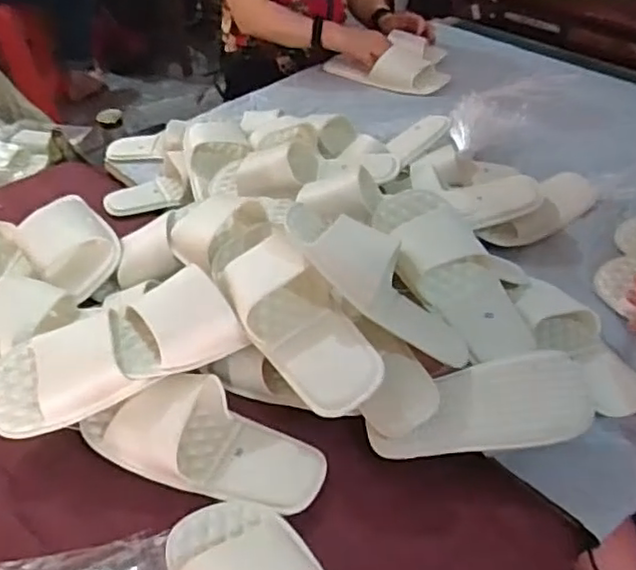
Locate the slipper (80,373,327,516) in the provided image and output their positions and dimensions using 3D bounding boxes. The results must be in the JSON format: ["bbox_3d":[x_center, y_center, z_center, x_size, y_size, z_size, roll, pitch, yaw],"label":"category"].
[{"bbox_3d":[-0.116,0.148,0.665,0.257,0.058,0.108,11,43,14],"label":"slipper"}]

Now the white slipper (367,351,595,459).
[{"bbox_3d":[0.168,0.131,0.676,0.228,0.037,0.090,-8,68,-2],"label":"white slipper"}]

